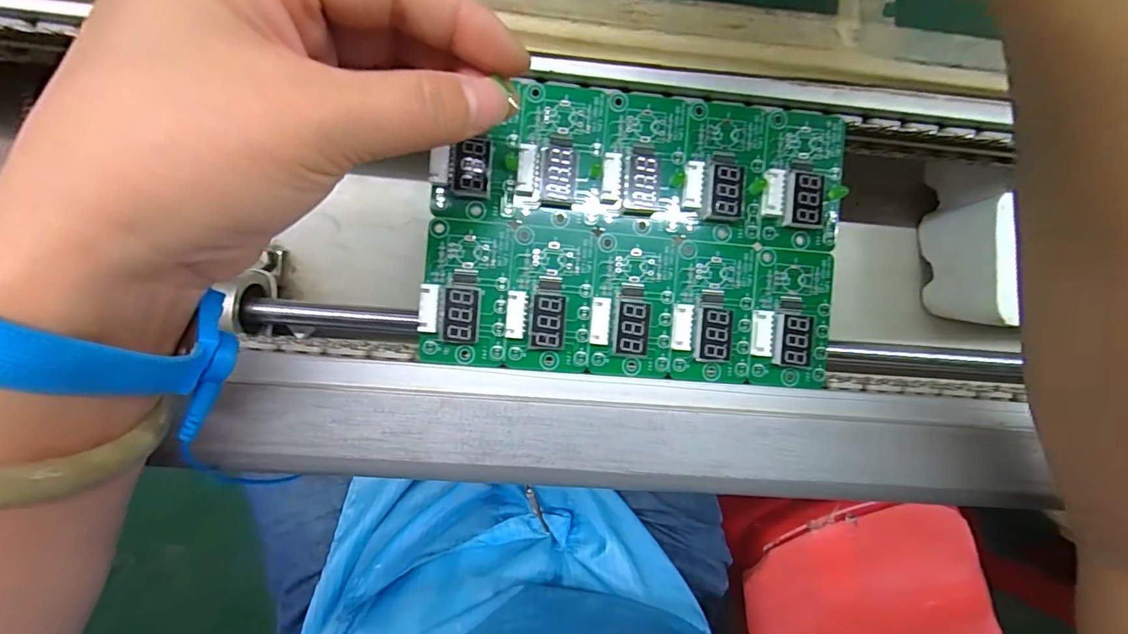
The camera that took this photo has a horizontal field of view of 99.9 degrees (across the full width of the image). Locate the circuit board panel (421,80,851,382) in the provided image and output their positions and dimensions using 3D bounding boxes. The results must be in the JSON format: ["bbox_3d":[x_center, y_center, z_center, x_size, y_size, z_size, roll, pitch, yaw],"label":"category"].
[{"bbox_3d":[0.033,-0.036,0.209,0.180,0.013,0.123,4,91,-5],"label":"circuit board panel"}]

